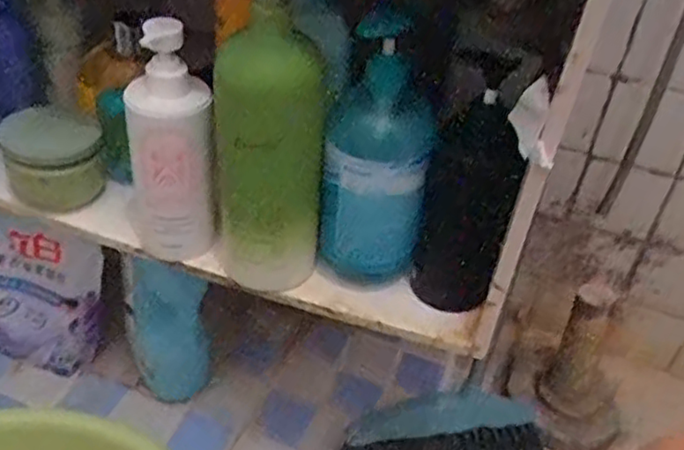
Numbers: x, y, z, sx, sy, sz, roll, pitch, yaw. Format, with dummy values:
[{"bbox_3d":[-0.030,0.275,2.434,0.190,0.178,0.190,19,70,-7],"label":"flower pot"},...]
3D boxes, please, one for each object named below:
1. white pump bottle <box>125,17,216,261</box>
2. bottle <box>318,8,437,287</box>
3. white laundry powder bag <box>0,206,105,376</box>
[{"bbox_3d":[-0.134,-0.055,0.524,0.062,0.194,0.053,-6,40,-16],"label":"white pump bottle"},{"bbox_3d":[0.025,-0.045,0.494,0.076,0.191,0.060,8,38,1],"label":"bottle"},{"bbox_3d":[-0.364,0.076,0.839,0.156,0.200,0.065,3,18,4],"label":"white laundry powder bag"}]

